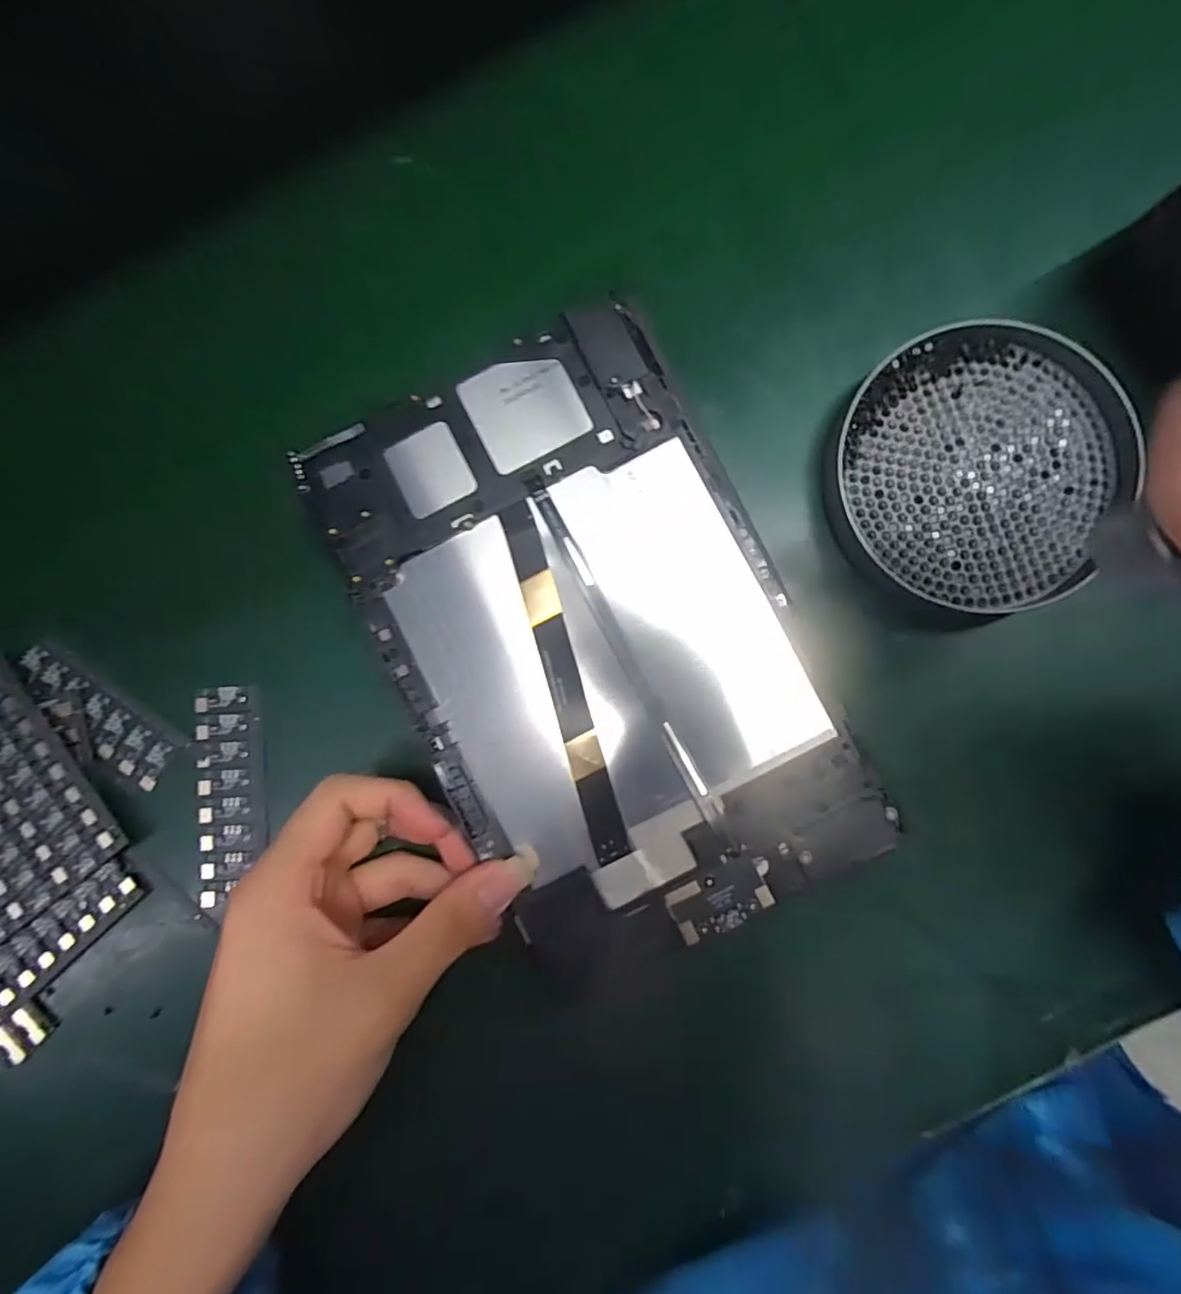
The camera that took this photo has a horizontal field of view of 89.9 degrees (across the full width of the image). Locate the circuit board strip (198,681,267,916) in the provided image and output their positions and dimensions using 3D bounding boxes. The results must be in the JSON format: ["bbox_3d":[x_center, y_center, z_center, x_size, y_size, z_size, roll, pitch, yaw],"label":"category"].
[{"bbox_3d":[-0.162,0.066,0.266,0.029,0.004,0.095,-2,87,2],"label":"circuit board strip"}]

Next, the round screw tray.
[{"bbox_3d":[0.159,-0.073,0.250,0.113,0.019,0.112,0,87,2],"label":"round screw tray"}]

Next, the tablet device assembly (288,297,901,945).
[{"bbox_3d":[-0.001,-0.003,0.235,0.149,0.009,0.233,-25,86,1],"label":"tablet device assembly"}]

